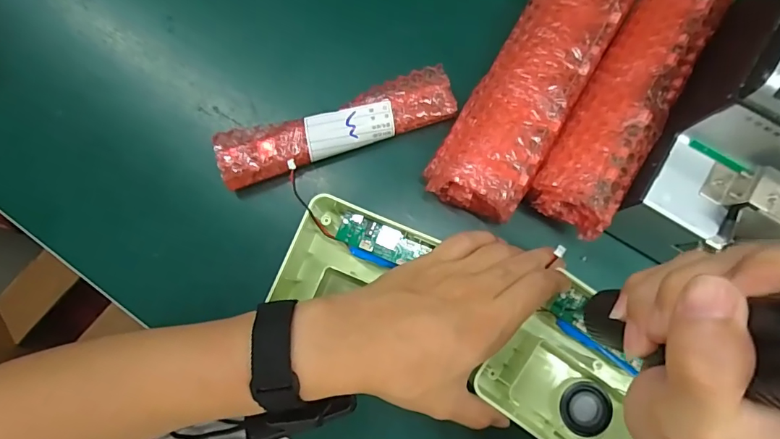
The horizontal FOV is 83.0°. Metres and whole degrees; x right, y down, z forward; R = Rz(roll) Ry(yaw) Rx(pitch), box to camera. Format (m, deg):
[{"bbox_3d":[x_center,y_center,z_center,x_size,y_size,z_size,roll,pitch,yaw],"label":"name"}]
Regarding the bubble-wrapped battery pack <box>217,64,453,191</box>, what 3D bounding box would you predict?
[{"bbox_3d":[-0.043,-0.073,0.364,0.190,0.038,0.043,-19,81,-5],"label":"bubble-wrapped battery pack"}]

